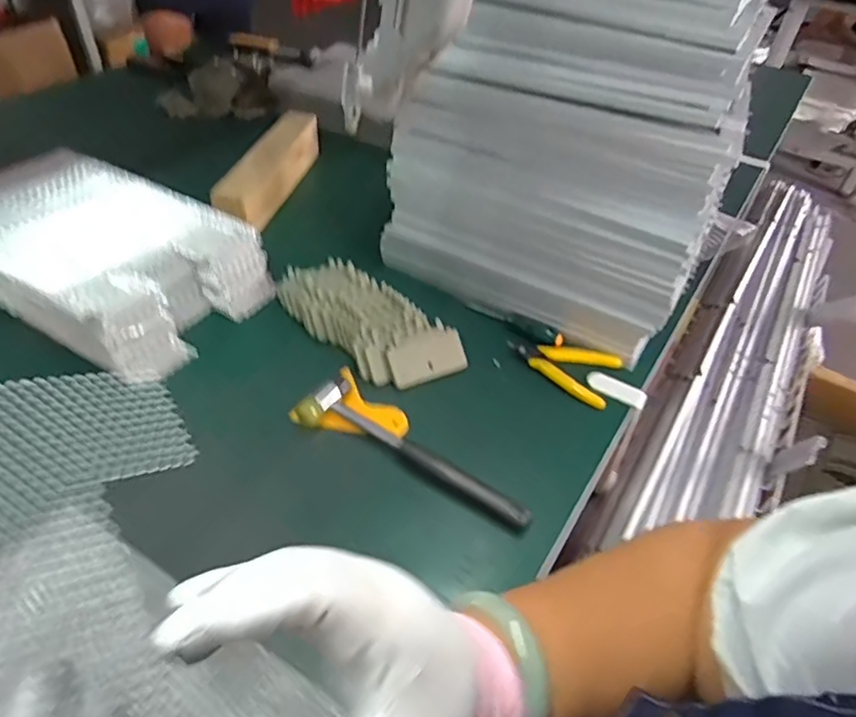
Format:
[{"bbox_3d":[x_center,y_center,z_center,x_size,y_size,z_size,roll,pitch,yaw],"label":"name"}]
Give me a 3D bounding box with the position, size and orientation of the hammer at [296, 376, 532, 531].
[{"bbox_3d":[-0.012,0.085,0.556,0.235,0.020,0.054,26,47,20],"label":"hammer"}]

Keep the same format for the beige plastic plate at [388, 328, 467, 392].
[{"bbox_3d":[0.000,-0.001,0.642,0.085,0.004,0.051,-21,92,-24],"label":"beige plastic plate"}]

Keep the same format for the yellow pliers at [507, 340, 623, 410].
[{"bbox_3d":[0.157,0.001,0.668,0.123,0.013,0.075,33,50,26],"label":"yellow pliers"}]

